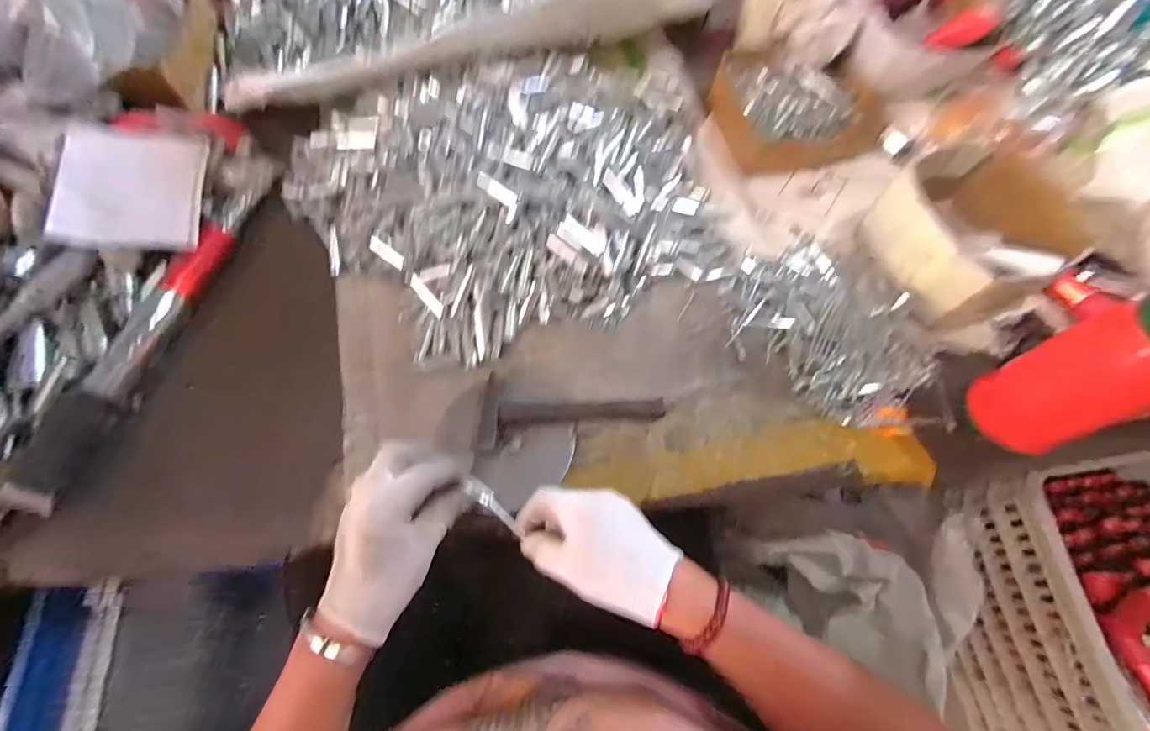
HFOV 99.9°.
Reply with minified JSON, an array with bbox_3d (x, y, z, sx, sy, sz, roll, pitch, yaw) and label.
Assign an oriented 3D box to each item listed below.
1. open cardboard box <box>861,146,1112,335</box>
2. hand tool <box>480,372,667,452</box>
[{"bbox_3d":[0.404,-0.140,0.509,0.132,0.083,0.166,-19,66,-9],"label":"open cardboard box"},{"bbox_3d":[-0.004,0.033,0.461,0.174,0.033,0.069,-10,65,-4],"label":"hand tool"}]

